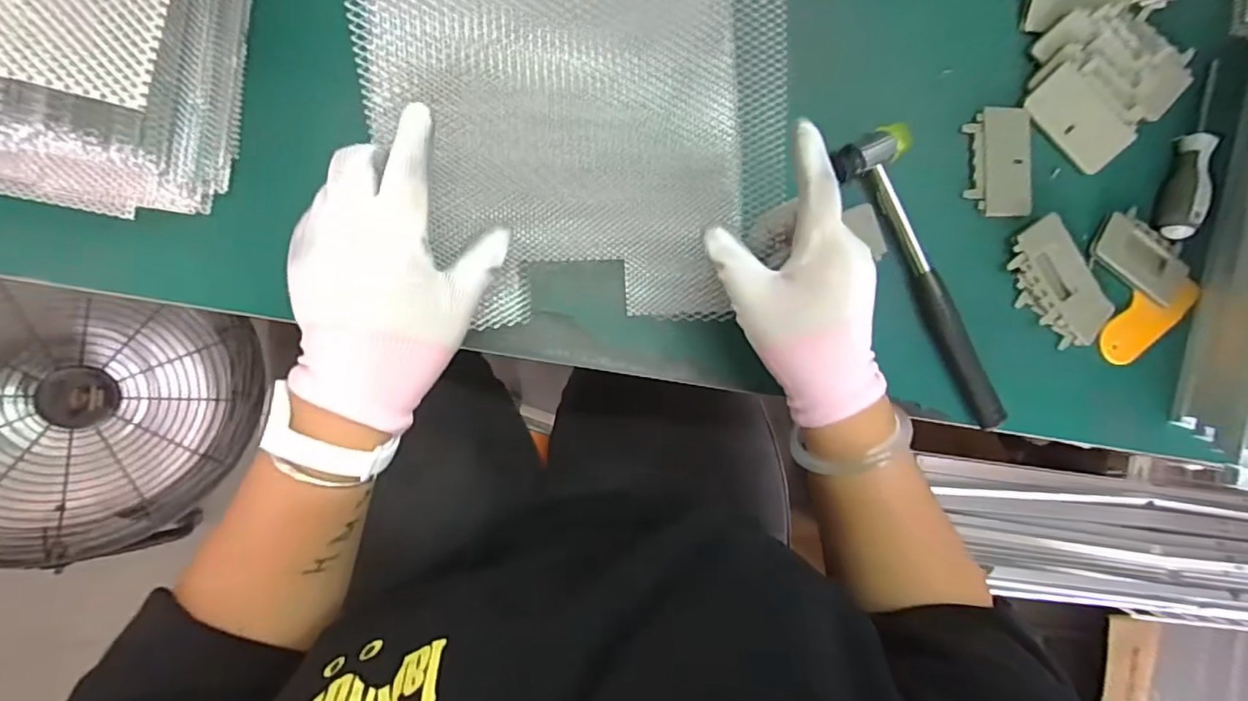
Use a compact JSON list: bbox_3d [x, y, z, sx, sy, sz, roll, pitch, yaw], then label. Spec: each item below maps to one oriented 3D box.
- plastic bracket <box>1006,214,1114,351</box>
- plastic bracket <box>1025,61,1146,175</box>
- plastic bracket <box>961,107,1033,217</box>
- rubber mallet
[{"bbox_3d":[0.352,-0.052,0.469,0.057,0.018,0.109,-31,94,-8],"label":"plastic bracket"},{"bbox_3d":[0.374,-0.190,0.469,0.088,0.011,0.052,40,119,-8],"label":"plastic bracket"},{"bbox_3d":[0.304,-0.152,0.464,0.056,0.007,0.086,0,90,-9],"label":"plastic bracket"},{"bbox_3d":[0.241,-0.056,0.446,0.062,0.023,0.244,-32,94,-8],"label":"rubber mallet"}]

